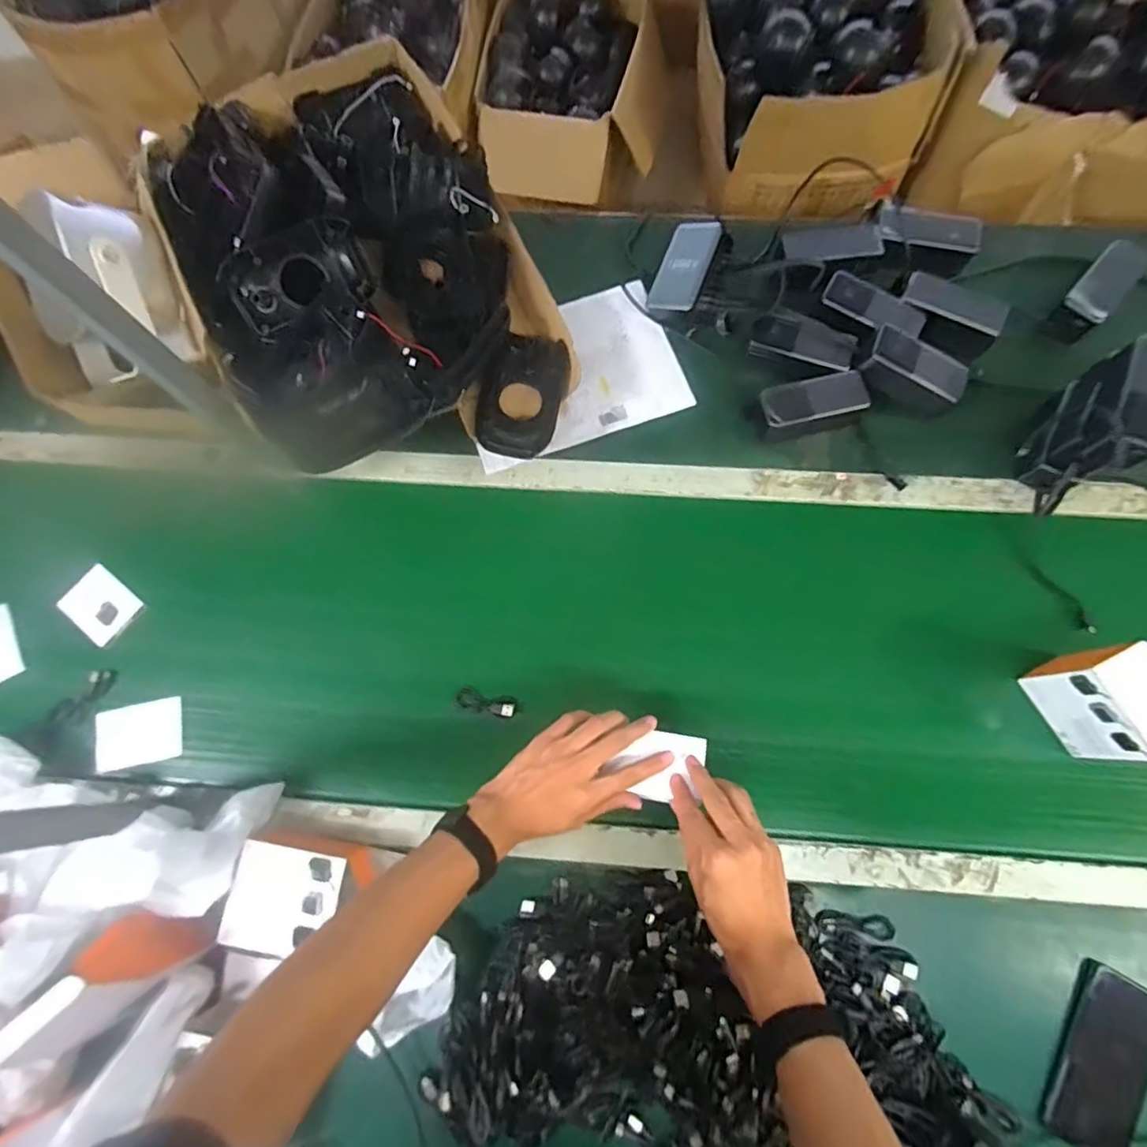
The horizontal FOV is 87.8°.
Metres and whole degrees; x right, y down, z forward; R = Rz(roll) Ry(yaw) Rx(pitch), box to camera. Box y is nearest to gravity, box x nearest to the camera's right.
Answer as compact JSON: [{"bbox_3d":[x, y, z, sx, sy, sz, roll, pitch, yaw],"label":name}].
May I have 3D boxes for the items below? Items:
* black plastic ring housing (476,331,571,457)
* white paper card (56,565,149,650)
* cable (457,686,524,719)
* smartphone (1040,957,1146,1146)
[{"bbox_3d":[-0.060,-0.218,0.731,0.096,0.038,0.157,10,74,7],"label":"black plastic ring housing"},{"bbox_3d":[-0.585,0.041,0.739,0.080,0.007,0.068,46,65,-10],"label":"white paper card"},{"bbox_3d":[-0.100,0.153,0.708,0.077,0.018,0.025,12,74,7],"label":"cable"},{"bbox_3d":[0.525,0.479,0.581,0.082,0.015,0.161,26,76,11],"label":"smartphone"}]

